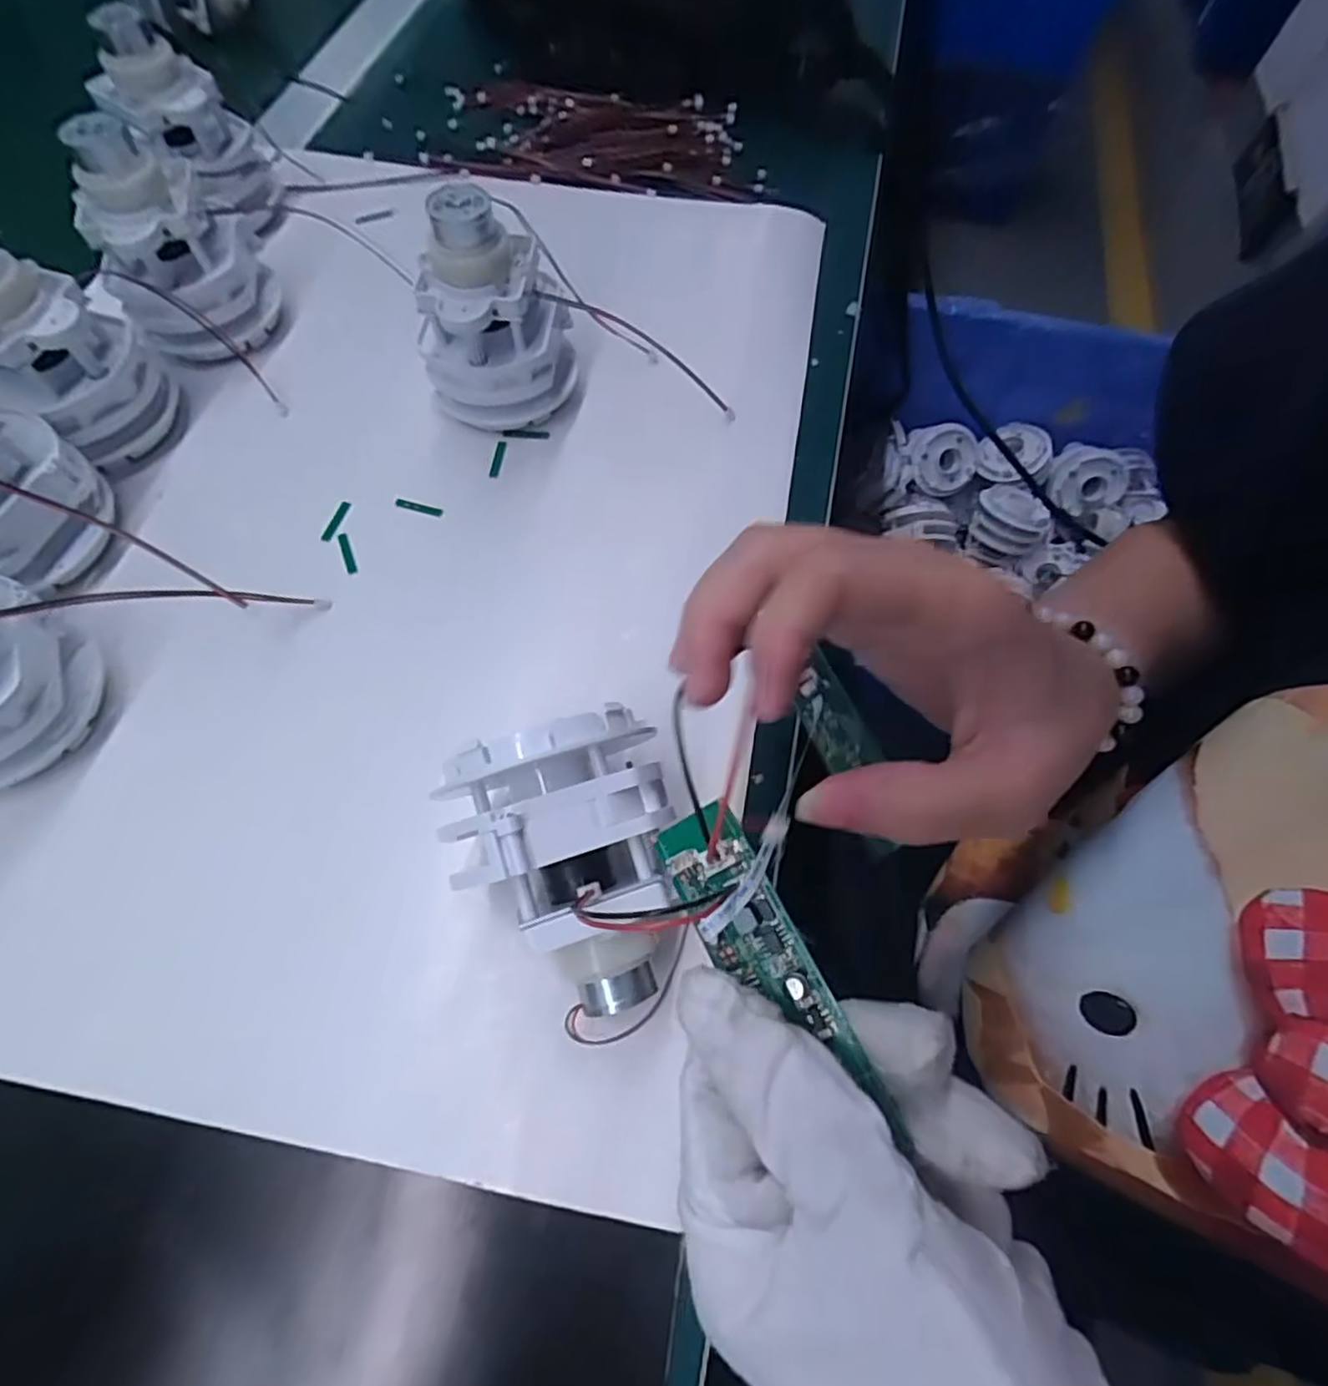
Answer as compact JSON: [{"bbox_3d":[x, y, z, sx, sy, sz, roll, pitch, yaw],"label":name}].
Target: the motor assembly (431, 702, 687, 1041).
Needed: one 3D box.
[{"bbox_3d":[-0.024,0.054,0.195,0.057,0.065,0.078,-16,66,-8],"label":"motor assembly"}]

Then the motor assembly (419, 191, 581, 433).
[{"bbox_3d":[-0.072,-0.162,0.283,0.063,0.081,0.057,-7,66,-4],"label":"motor assembly"}]

